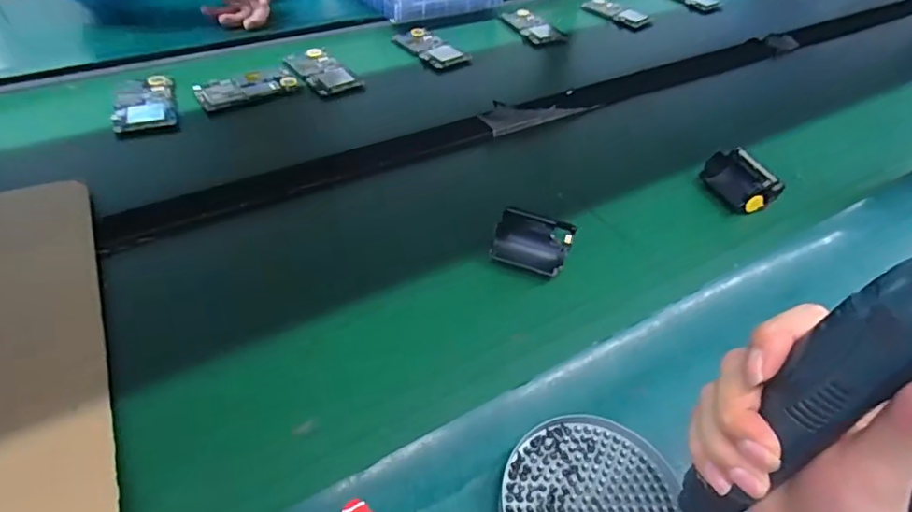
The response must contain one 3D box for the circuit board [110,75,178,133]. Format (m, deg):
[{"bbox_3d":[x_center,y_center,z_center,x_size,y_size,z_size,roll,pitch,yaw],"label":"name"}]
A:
[{"bbox_3d":[-0.370,-0.184,0.637,0.066,0.006,0.115,-13,48,-18],"label":"circuit board"}]

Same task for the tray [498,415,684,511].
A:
[{"bbox_3d":[0.085,0.159,0.337,0.112,0.016,0.112,-5,46,-10],"label":"tray"}]

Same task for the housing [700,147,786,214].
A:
[{"bbox_3d":[0.306,-0.082,0.588,0.045,0.045,0.080,-11,48,-16],"label":"housing"}]

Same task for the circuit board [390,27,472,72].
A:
[{"bbox_3d":[-0.037,-0.312,0.798,0.071,0.007,0.107,-29,55,-29],"label":"circuit board"}]

